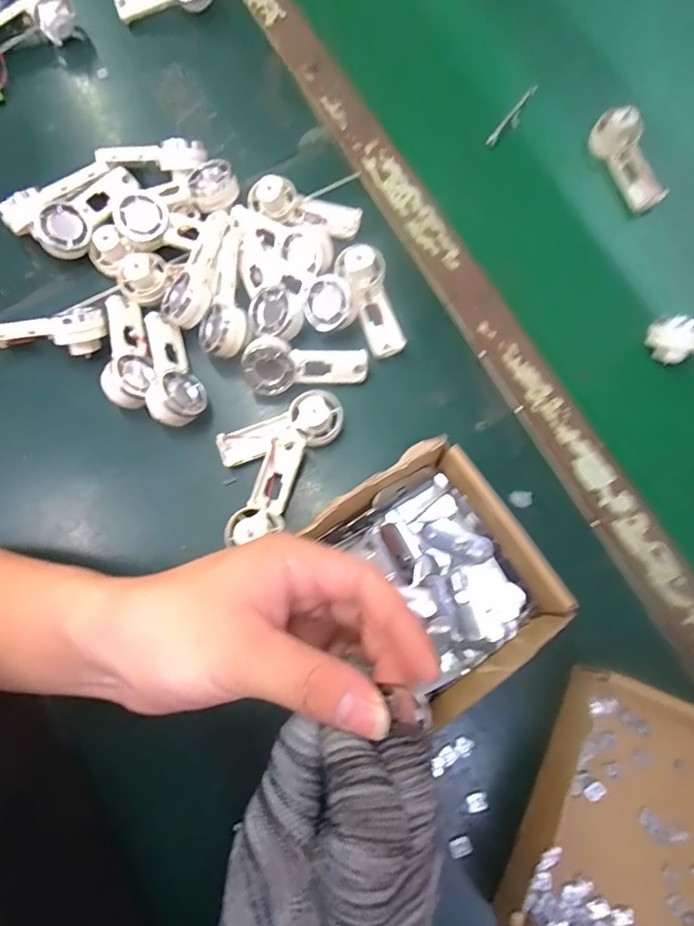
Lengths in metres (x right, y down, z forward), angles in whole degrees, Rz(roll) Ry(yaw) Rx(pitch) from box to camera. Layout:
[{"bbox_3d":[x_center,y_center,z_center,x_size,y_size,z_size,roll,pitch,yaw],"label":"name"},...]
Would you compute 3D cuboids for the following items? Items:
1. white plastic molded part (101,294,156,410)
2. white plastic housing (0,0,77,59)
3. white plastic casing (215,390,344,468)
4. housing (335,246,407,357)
[{"bbox_3d":[-0.175,-0.087,0.402,0.035,0.027,0.094,-17,77,-4],"label":"white plastic molded part"},{"bbox_3d":[-0.298,-0.406,0.474,0.092,0.046,0.018,-28,78,-6],"label":"white plastic housing"},{"bbox_3d":[-0.049,-0.023,0.381,0.095,0.026,0.037,-26,77,-6],"label":"white plastic casing"},{"bbox_3d":[0.022,-0.129,0.415,0.034,0.020,0.089,-19,90,-4],"label":"housing"}]

